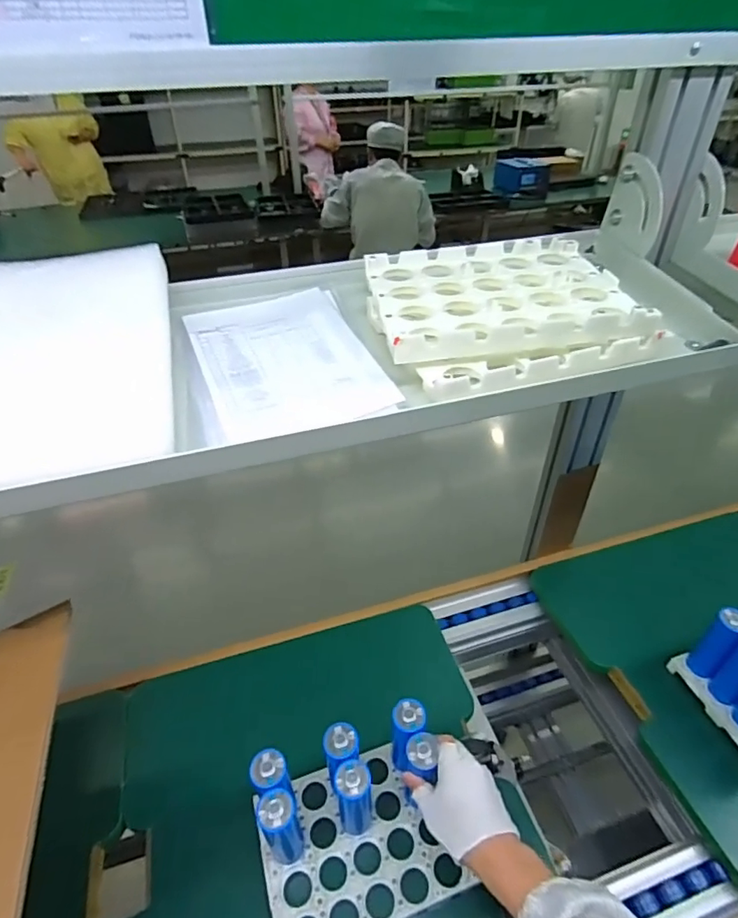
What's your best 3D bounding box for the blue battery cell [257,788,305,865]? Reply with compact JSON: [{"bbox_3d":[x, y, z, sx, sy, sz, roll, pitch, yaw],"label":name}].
[{"bbox_3d":[-0.097,0.417,0.584,0.038,0.126,0.037,-1,39,1],"label":"blue battery cell"}]

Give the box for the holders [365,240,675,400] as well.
[{"bbox_3d":[0.126,-0.148,0.499,0.245,0.049,0.207,-11,40,-11],"label":"holders"}]

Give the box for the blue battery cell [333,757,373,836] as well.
[{"bbox_3d":[-0.016,0.399,0.606,0.039,0.133,0.039,-1,39,1],"label":"blue battery cell"}]

